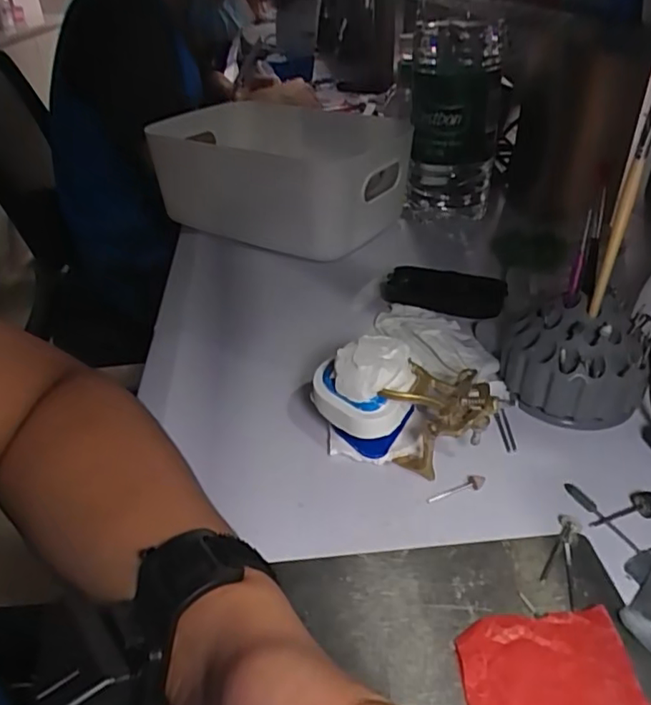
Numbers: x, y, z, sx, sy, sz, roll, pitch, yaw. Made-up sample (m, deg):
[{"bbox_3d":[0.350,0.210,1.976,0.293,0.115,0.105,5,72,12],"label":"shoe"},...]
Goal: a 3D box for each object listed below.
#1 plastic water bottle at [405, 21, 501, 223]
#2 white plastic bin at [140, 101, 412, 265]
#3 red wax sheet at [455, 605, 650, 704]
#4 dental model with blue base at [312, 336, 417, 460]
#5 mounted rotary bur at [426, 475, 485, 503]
[{"bbox_3d":[0.155,-0.277,0.699,0.100,0.216,0.114,2,36,6],"label":"plastic water bottle"},{"bbox_3d":[-0.055,-0.222,0.716,0.303,0.121,0.176,16,40,23],"label":"white plastic bin"},{"bbox_3d":[0.106,0.157,0.266,0.079,0.009,0.070,-2,36,1],"label":"red wax sheet"},{"bbox_3d":[0.026,0.032,0.390,0.070,0.072,0.069,-1,36,3],"label":"dental model with blue base"},{"bbox_3d":[0.085,0.089,0.366,0.039,0.006,0.012,-16,38,-17],"label":"mounted rotary bur"}]

